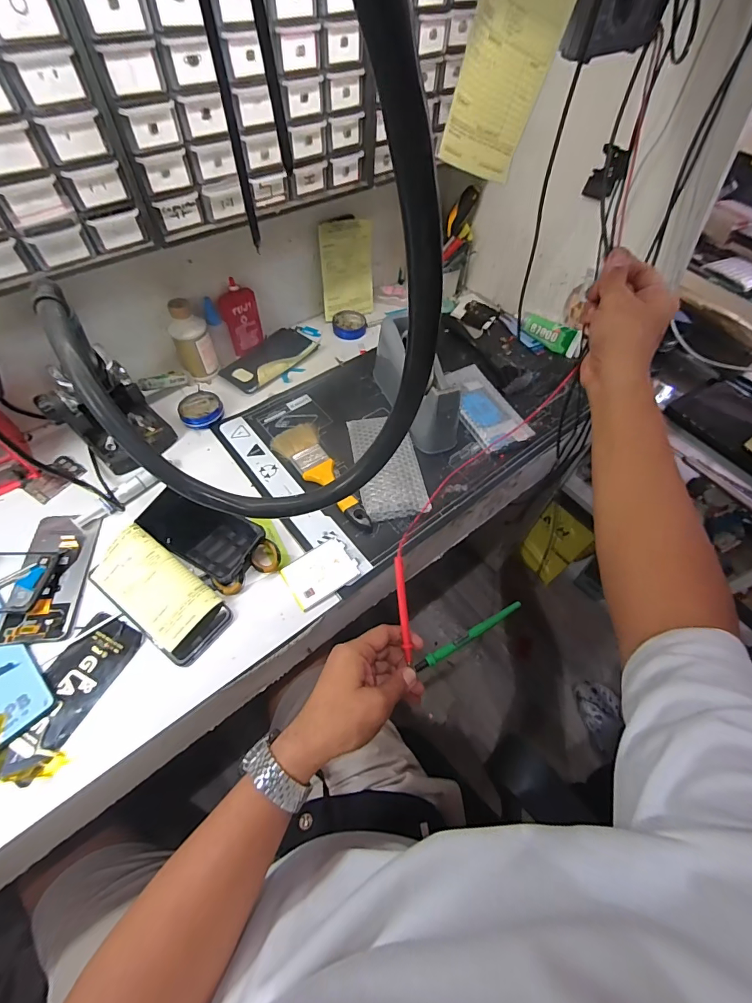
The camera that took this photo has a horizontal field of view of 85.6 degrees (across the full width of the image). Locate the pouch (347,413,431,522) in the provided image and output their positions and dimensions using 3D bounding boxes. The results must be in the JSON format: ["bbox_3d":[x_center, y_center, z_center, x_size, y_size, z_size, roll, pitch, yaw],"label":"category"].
[{"bbox_3d":[0.017,-0.050,0.564,0.089,0.026,0.163,-7,58,-7],"label":"pouch"}]

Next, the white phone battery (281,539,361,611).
[{"bbox_3d":[-0.066,0.085,0.489,0.081,0.008,0.058,-29,64,-19],"label":"white phone battery"}]

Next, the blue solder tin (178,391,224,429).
[{"bbox_3d":[-0.261,-0.139,0.607,0.060,0.015,0.060,-17,60,-13],"label":"blue solder tin"}]

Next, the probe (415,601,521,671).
[{"bbox_3d":[0.100,0.139,0.428,0.132,0.008,0.010,-25,62,-18],"label":"probe"}]

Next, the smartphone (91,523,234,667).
[{"bbox_3d":[-0.244,0.102,0.459,0.162,0.027,0.077,34,62,17],"label":"smartphone"}]

